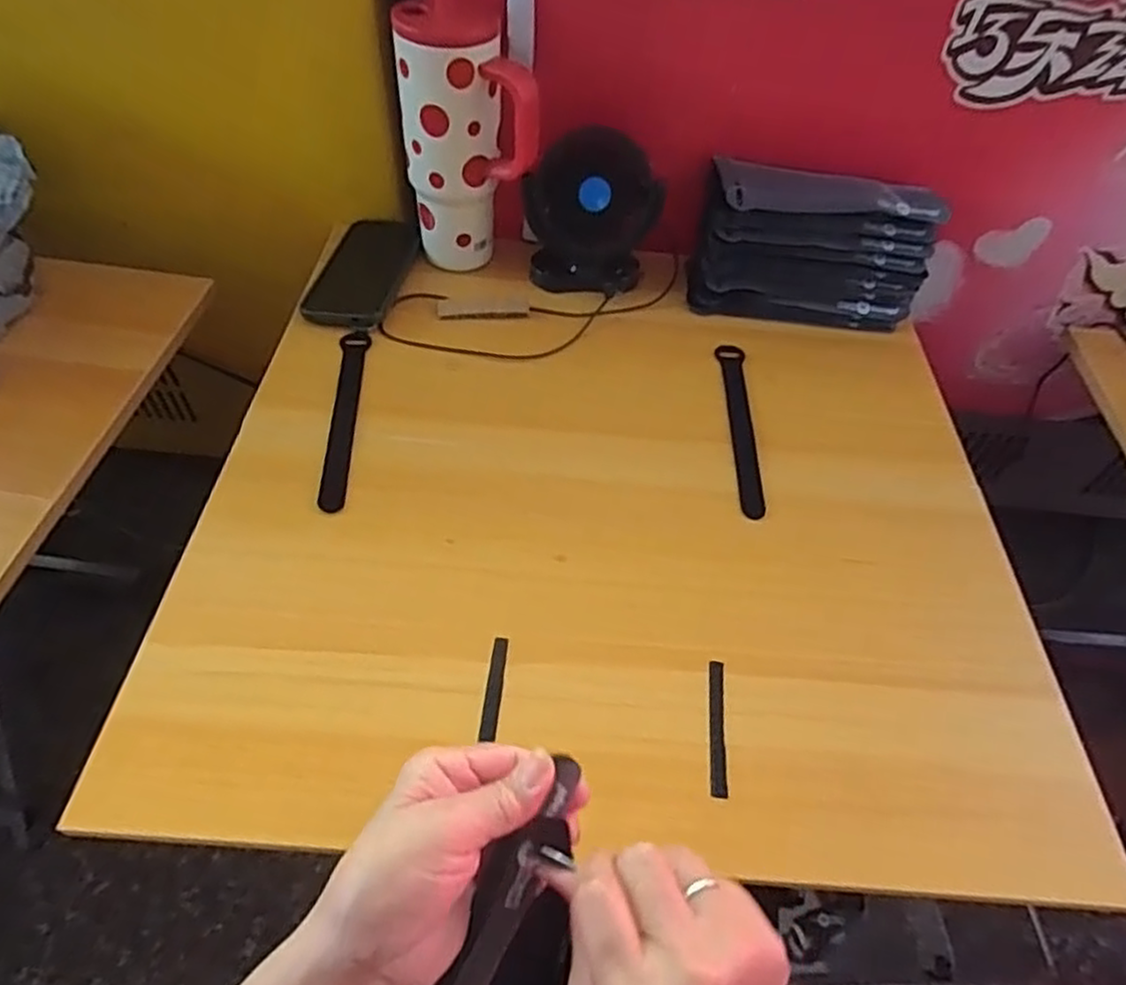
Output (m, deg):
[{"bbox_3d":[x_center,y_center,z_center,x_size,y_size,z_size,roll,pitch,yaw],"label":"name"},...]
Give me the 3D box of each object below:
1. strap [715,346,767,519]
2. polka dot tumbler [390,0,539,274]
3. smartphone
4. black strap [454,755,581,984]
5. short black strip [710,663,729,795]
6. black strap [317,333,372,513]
[{"bbox_3d":[0.149,-0.058,0.594,0.023,0.005,0.193,5,52,0],"label":"strap"},{"bbox_3d":[-0.082,-0.296,0.623,0.081,0.212,0.102,-30,60,-25],"label":"polka dot tumbler"},{"bbox_3d":[-0.191,-0.214,0.679,0.078,0.008,0.164,9,52,2],"label":"smartphone"},{"bbox_3d":[-0.035,0.210,0.316,0.018,0.014,0.191,26,87,15],"label":"black strap"},{"bbox_3d":[0.095,0.143,0.436,0.010,0.004,0.083,7,52,1],"label":"short black strip"},{"bbox_3d":[-0.177,-0.064,0.575,0.022,0.005,0.195,-1,52,-5],"label":"black strap"}]

